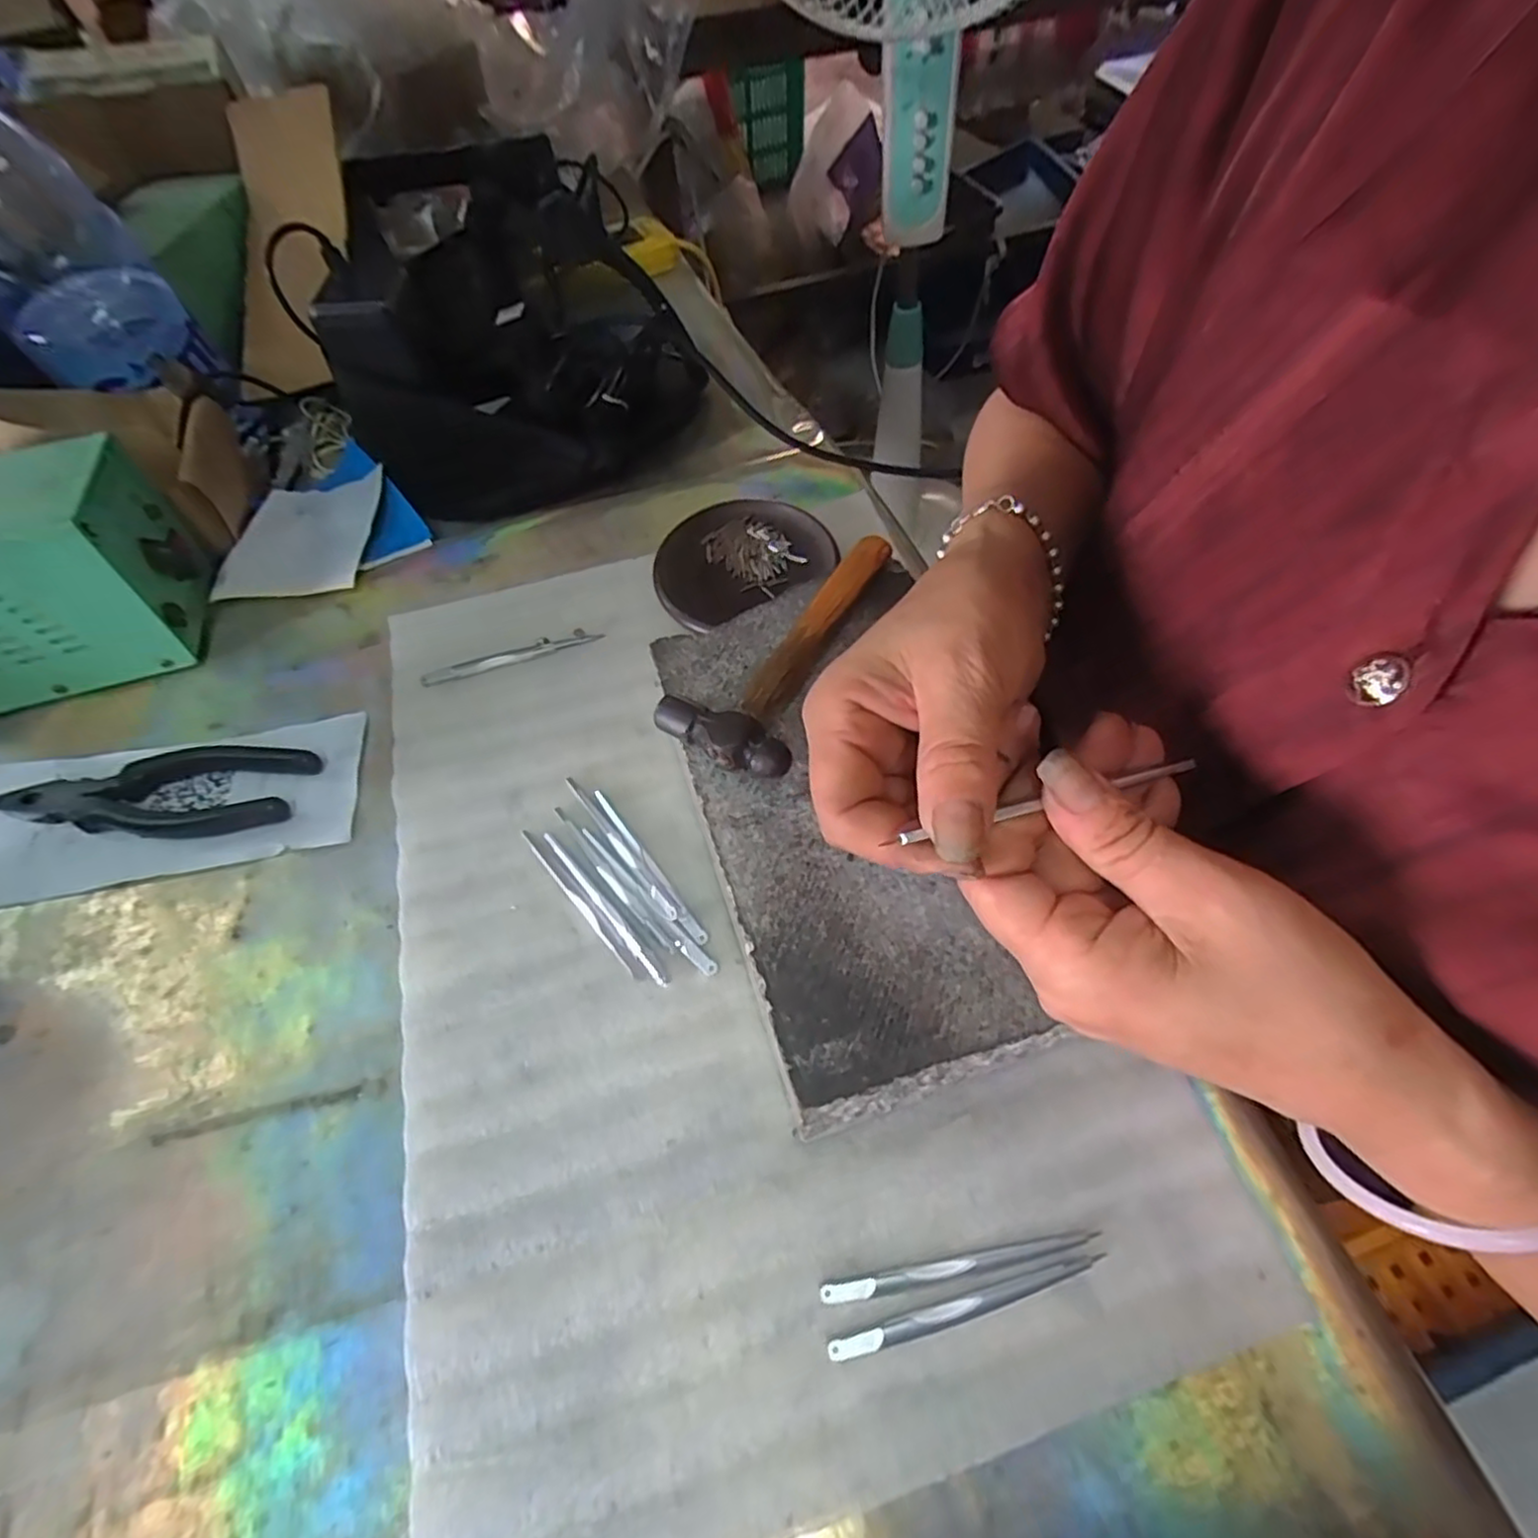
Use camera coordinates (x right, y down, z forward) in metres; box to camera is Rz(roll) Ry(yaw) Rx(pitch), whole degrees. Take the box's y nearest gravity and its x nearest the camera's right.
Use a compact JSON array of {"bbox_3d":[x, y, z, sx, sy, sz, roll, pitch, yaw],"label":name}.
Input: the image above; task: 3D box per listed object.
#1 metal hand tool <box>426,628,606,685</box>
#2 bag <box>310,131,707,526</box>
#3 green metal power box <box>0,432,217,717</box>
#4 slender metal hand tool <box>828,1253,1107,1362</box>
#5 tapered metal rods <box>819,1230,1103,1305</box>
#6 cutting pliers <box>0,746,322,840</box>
[{"bbox_3d":[-0.156,-0.068,0.423,0.106,0.004,0.011,-18,60,-6],"label":"metal hand tool"},{"bbox_3d":[-0.220,-0.394,0.548,0.235,0.104,0.416,-19,60,-7],"label":"bag"},{"bbox_3d":[-0.434,-0.110,0.405,0.162,0.104,0.098,-17,60,-6],"label":"green metal power box"},{"bbox_3d":[0.073,0.198,0.258,0.105,0.004,0.008,-15,60,-5],"label":"slender metal hand tool"},{"bbox_3d":[0.073,0.189,0.265,0.106,0.005,0.007,-10,60,-2],"label":"tapered metal rods"},{"bbox_3d":[-0.335,0.013,0.381,0.163,0.016,0.051,-1,60,3],"label":"cutting pliers"}]

